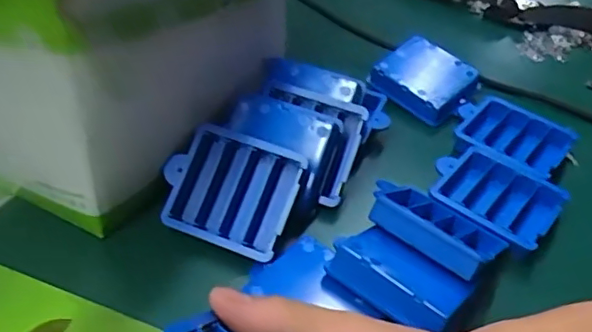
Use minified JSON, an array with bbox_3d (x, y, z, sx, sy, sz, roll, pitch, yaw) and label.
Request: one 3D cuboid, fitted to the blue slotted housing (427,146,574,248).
[{"bbox_3d":[0.125,0.020,0.376,0.076,0.022,0.061,32,48,26],"label":"blue slotted housing"}]

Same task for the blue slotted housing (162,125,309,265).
[{"bbox_3d":[-0.038,0.014,0.341,0.075,0.019,0.063,18,76,18],"label":"blue slotted housing"}]

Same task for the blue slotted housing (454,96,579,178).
[{"bbox_3d":[0.154,-0.021,0.425,0.076,0.021,0.066,33,48,26],"label":"blue slotted housing"}]

